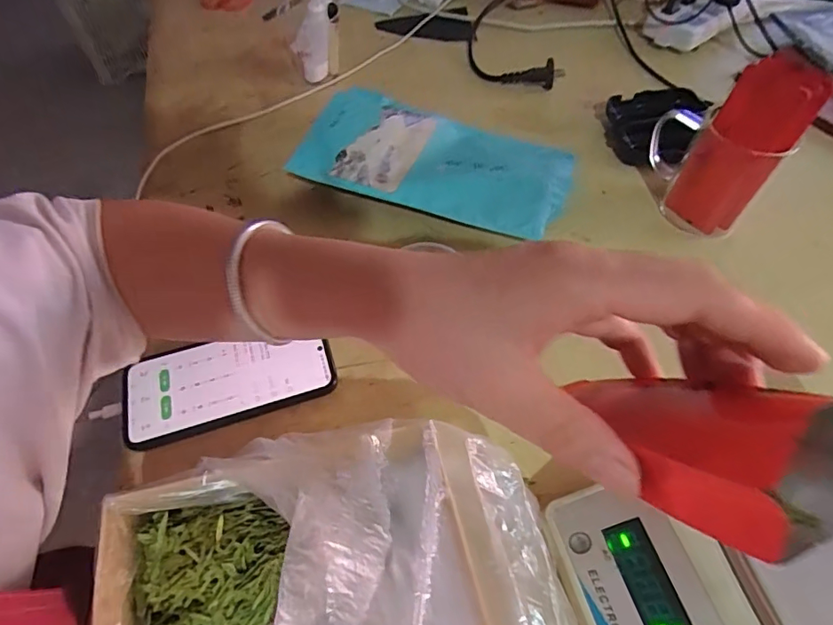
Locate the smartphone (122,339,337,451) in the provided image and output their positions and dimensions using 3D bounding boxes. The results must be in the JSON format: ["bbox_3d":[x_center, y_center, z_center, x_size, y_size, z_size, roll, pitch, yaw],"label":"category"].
[{"bbox_3d":[-0.148,0.052,0.390,0.159,0.014,0.070,-16,58,-10],"label":"smartphone"}]

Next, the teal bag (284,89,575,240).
[{"bbox_3d":[0.023,-0.157,0.500,0.257,0.019,0.163,17,51,3],"label":"teal bag"}]

